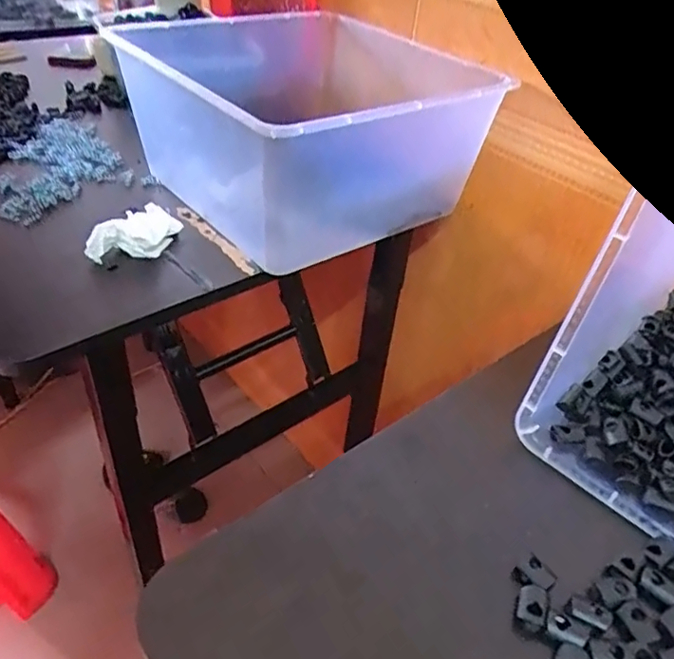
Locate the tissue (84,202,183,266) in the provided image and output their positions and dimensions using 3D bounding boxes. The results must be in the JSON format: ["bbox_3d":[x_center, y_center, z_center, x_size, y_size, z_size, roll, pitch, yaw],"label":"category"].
[{"bbox_3d":[-0.184,-0.088,0.524,0.048,0.031,0.092,25,43,21],"label":"tissue"}]

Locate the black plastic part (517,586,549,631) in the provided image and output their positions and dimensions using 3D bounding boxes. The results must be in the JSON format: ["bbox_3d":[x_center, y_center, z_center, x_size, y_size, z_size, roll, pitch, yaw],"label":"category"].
[{"bbox_3d":[0.101,0.143,0.296,0.014,0.008,0.021,19,41,15],"label":"black plastic part"}]

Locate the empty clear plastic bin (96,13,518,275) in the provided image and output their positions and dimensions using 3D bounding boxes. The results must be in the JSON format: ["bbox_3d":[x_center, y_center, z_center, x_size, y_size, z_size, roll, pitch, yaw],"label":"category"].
[{"bbox_3d":[-0.039,-0.208,0.614,0.299,0.168,0.325,-26,50,-33],"label":"empty clear plastic bin"}]

